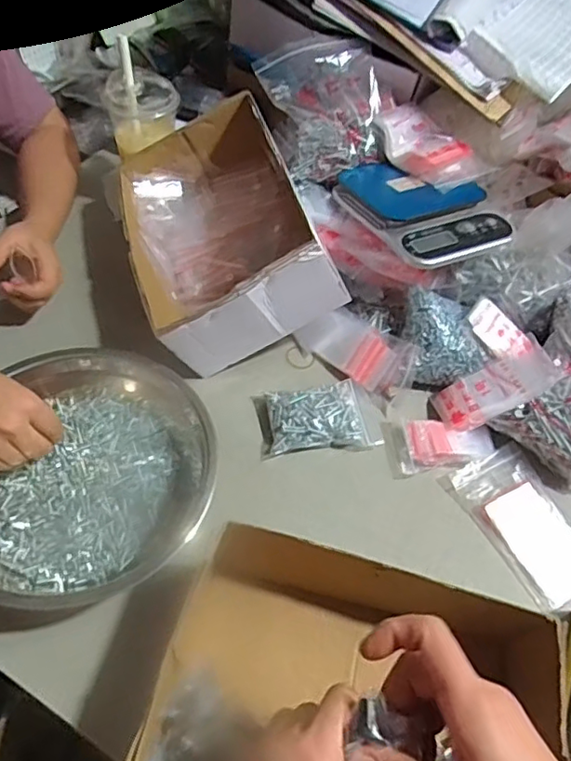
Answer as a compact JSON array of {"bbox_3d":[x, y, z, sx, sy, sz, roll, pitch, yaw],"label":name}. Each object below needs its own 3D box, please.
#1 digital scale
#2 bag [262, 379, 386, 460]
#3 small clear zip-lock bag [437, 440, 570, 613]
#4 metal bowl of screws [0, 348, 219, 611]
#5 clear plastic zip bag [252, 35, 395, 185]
[{"bbox_3d":[0.162,-0.209,0.699,0.157,0.039,0.201,-21,59,-19],"label":"digital scale"},{"bbox_3d":[0.043,0.037,0.640,0.128,0.030,0.078,-3,55,-8],"label":"bag"},{"bbox_3d":[0.244,0.142,0.593,0.087,0.020,0.153,-24,60,-21],"label":"small clear zip-lock bag"},{"bbox_3d":[-0.197,0.086,0.554,0.246,0.068,0.249,3,54,-4],"label":"metal bowl of screws"},{"bbox_3d":[0.055,-0.346,0.748,0.137,0.108,0.159,-26,61,-22],"label":"clear plastic zip bag"}]

